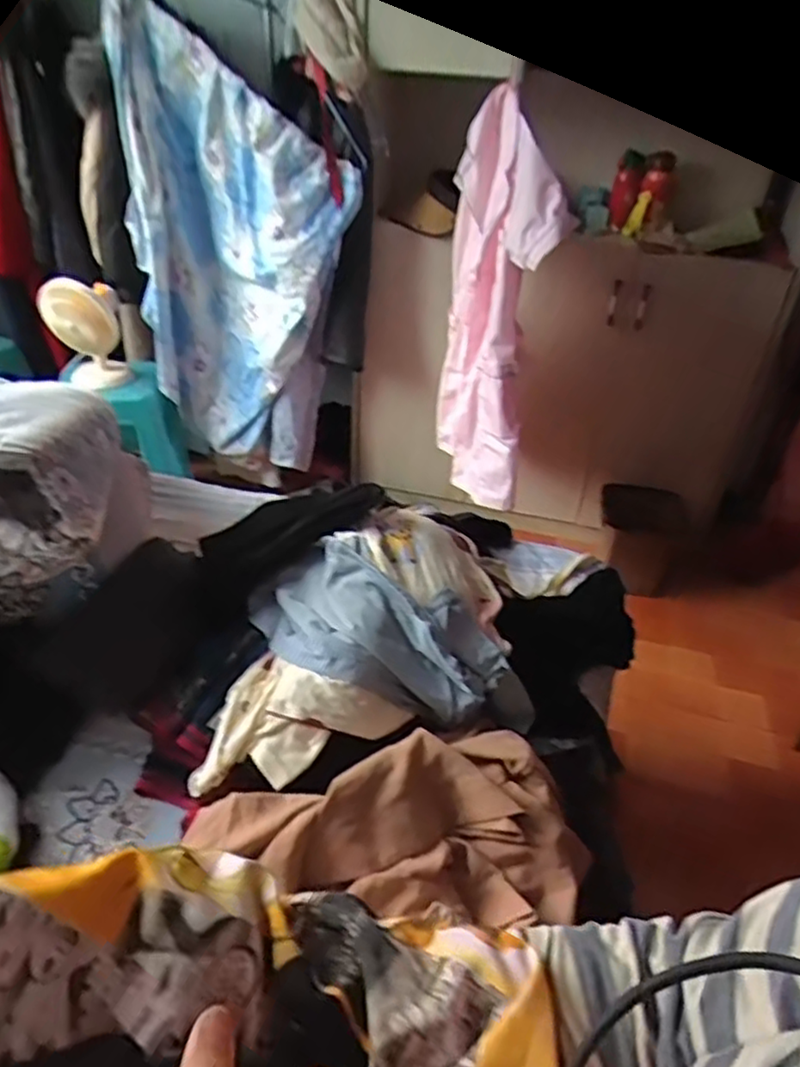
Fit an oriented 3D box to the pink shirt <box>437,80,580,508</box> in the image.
[{"bbox_3d":[0.211,-0.500,1.579,0.150,0.772,0.470,0,36,-6],"label":"pink shirt"}]

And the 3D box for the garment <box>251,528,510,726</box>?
[{"bbox_3d":[-0.045,0.122,0.870,0.348,0.109,0.180,18,38,18],"label":"garment"}]

